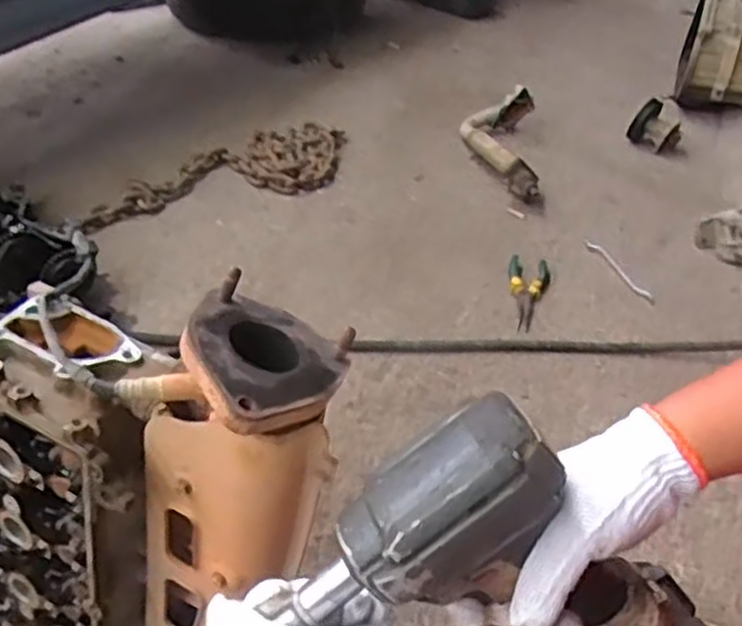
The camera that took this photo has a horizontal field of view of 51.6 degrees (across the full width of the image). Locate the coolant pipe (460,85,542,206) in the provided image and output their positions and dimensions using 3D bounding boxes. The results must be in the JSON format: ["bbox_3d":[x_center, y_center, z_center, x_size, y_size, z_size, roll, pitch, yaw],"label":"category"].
[{"bbox_3d":[0.283,-0.373,1.685,0.163,0.081,0.440,7,36,2],"label":"coolant pipe"}]

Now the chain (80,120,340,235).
[{"bbox_3d":[-0.293,-0.277,1.527,0.608,0.041,0.254,-17,42,-27],"label":"chain"}]

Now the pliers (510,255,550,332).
[{"bbox_3d":[0.261,-0.037,1.280,0.068,0.024,0.199,12,37,8],"label":"pliers"}]

